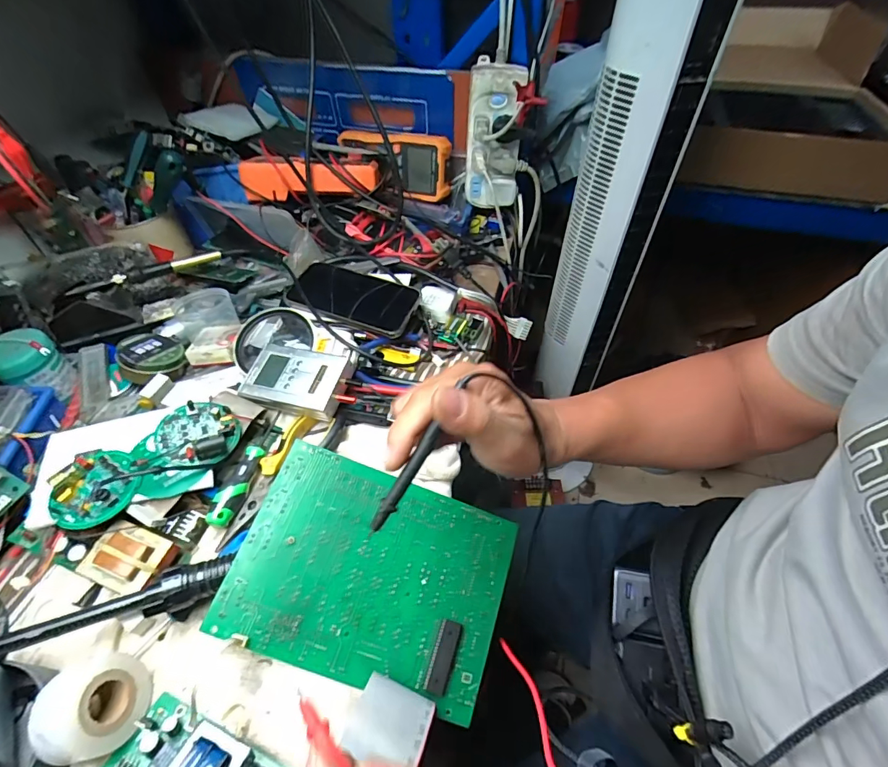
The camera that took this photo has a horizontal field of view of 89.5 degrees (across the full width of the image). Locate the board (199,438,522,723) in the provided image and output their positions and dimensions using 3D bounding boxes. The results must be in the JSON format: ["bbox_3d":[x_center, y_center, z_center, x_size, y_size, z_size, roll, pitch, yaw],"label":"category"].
[{"bbox_3d":[-0.056,0.156,0.375,0.218,0.011,0.159,22,64,-4],"label":"board"}]

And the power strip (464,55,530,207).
[{"bbox_3d":[0.071,-0.348,0.650,0.081,0.179,0.058,10,51,8],"label":"power strip"}]

